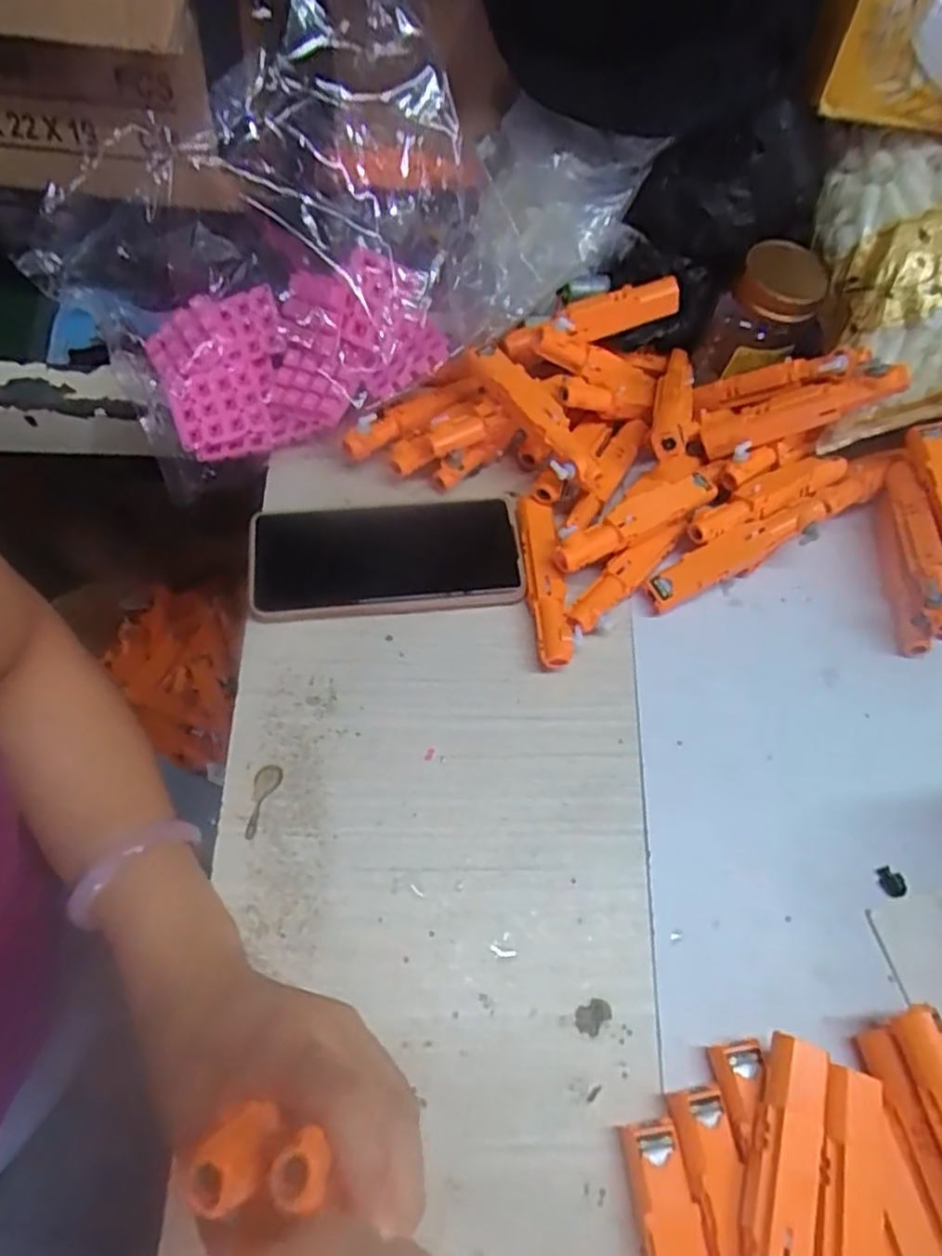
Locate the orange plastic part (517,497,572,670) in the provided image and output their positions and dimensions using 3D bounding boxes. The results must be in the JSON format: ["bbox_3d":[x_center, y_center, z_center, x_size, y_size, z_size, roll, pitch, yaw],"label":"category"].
[{"bbox_3d":[0.044,-0.029,0.425,0.020,0.022,0.113,-2,61,-5],"label":"orange plastic part"}]

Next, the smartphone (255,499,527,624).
[{"bbox_3d":[-0.052,-0.045,0.429,0.160,0.013,0.079,-5,62,-7],"label":"smartphone"}]

